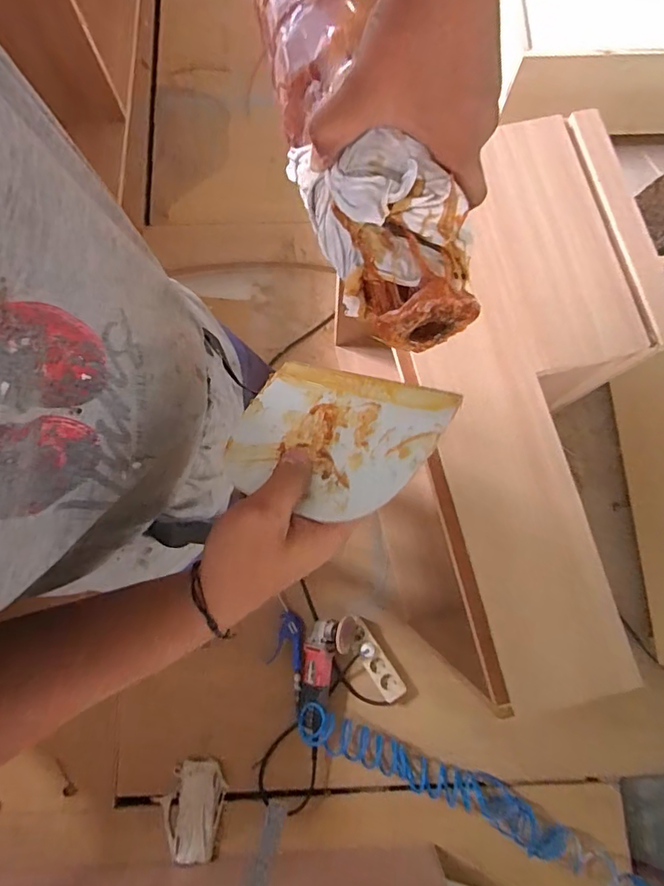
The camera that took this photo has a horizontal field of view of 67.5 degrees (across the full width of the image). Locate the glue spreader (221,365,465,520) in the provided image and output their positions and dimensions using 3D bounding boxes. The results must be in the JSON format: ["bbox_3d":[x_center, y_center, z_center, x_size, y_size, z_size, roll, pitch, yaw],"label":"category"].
[{"bbox_3d":[-0.004,-0.006,0.337,0.144,0.005,0.116,17,58,31],"label":"glue spreader"}]

